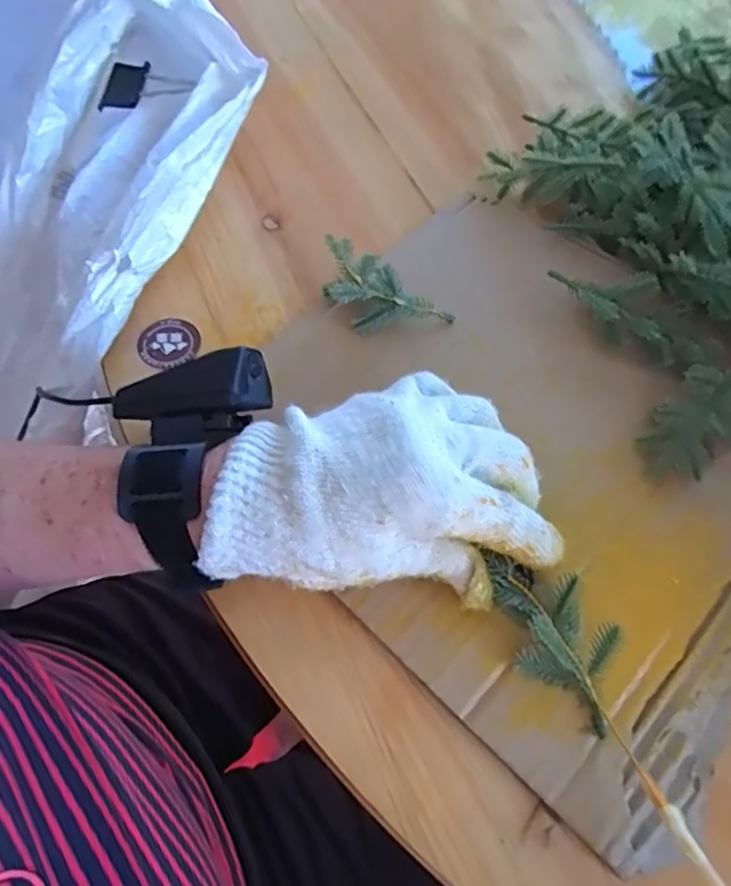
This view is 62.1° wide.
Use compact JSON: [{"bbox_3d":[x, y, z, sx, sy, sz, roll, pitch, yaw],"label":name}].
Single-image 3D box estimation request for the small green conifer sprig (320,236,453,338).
[{"bbox_3d":[0.005,-0.085,0.337,0.079,0.031,0.041,40,68,16],"label":"small green conifer sprig"}]

